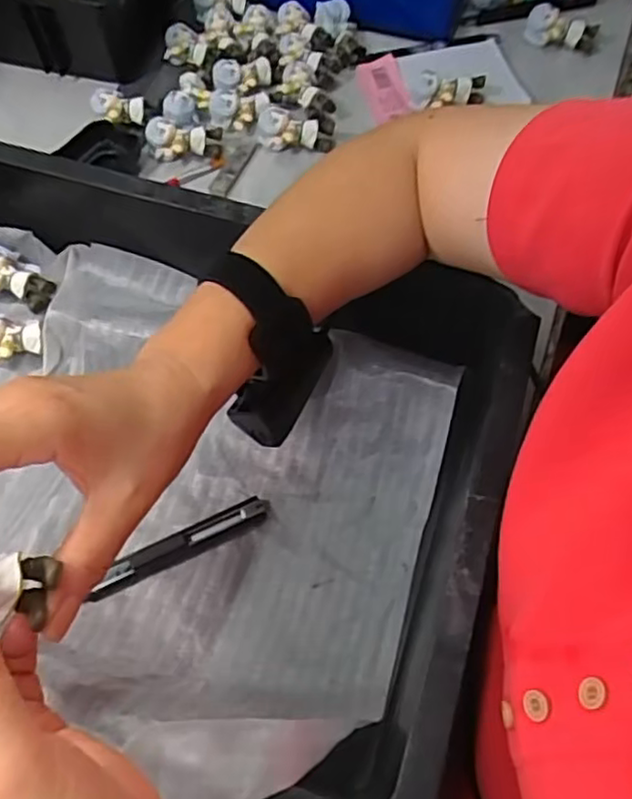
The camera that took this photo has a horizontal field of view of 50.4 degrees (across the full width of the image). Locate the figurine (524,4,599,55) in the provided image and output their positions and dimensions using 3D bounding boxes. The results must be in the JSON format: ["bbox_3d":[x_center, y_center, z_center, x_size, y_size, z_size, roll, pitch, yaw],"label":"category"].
[{"bbox_3d":[0.214,-0.321,0.583,0.061,0.023,0.036,16,64,8],"label":"figurine"}]

